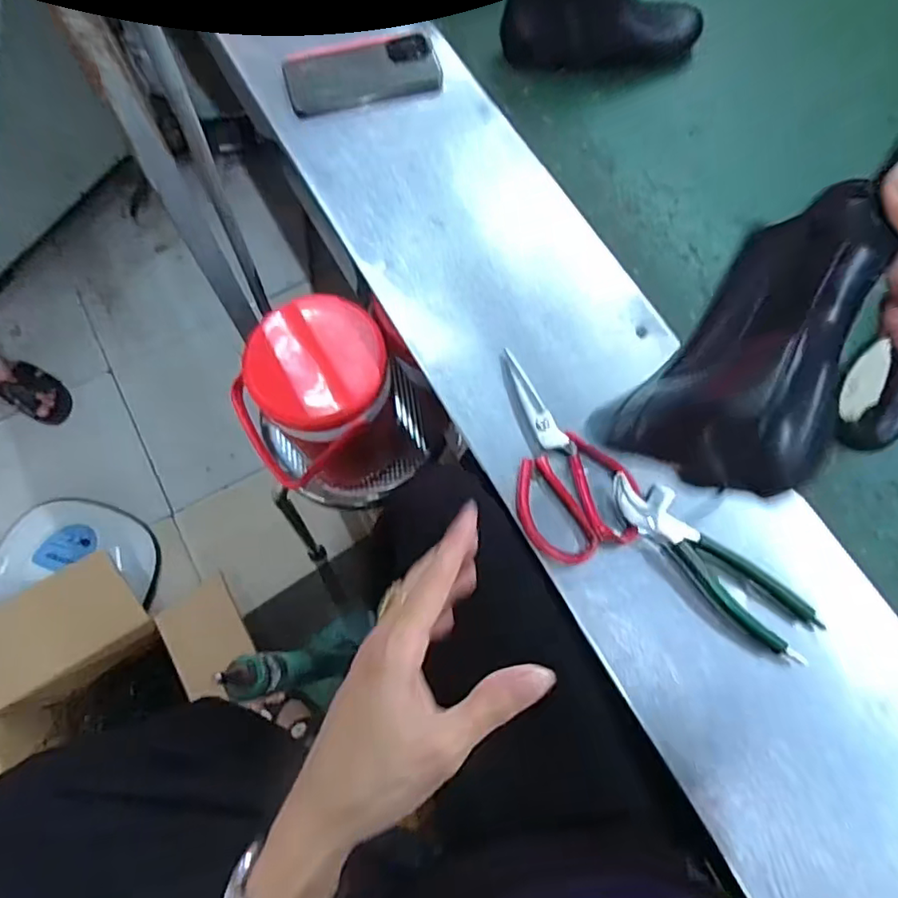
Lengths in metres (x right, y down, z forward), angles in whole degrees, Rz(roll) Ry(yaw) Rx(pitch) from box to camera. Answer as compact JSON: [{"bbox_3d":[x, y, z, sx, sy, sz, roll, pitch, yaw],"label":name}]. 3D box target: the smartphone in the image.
[{"bbox_3d":[-0.098,-0.426,0.649,0.167,0.015,0.081,-15,72,-6],"label":"smartphone"}]

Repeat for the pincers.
[{"bbox_3d":[0.214,0.093,0.479,0.192,0.023,0.049,39,75,12],"label":"pincers"}]

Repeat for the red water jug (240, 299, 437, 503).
[{"bbox_3d":[-0.132,-0.039,0.700,0.199,0.281,0.157,-36,76,-12],"label":"red water jug"}]

